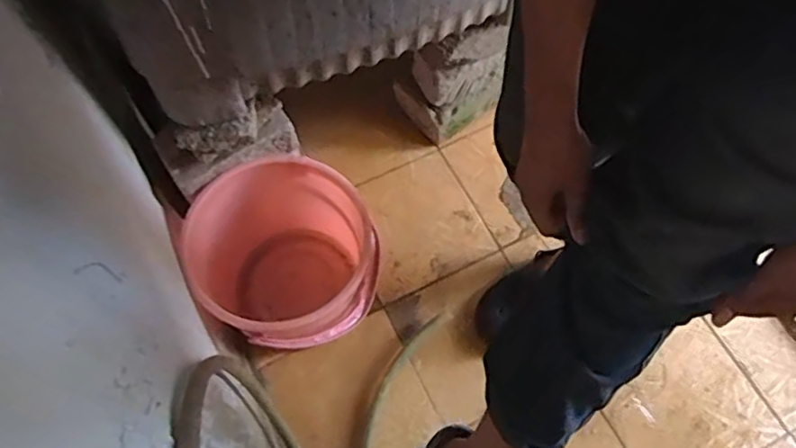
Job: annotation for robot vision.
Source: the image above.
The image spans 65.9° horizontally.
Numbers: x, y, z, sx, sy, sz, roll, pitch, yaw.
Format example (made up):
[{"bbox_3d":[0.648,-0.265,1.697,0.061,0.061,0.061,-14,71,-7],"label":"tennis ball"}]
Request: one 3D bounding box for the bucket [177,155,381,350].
[{"bbox_3d":[-0.181,0.073,1.016,0.269,0.243,0.283,0,65,0],"label":"bucket"}]

